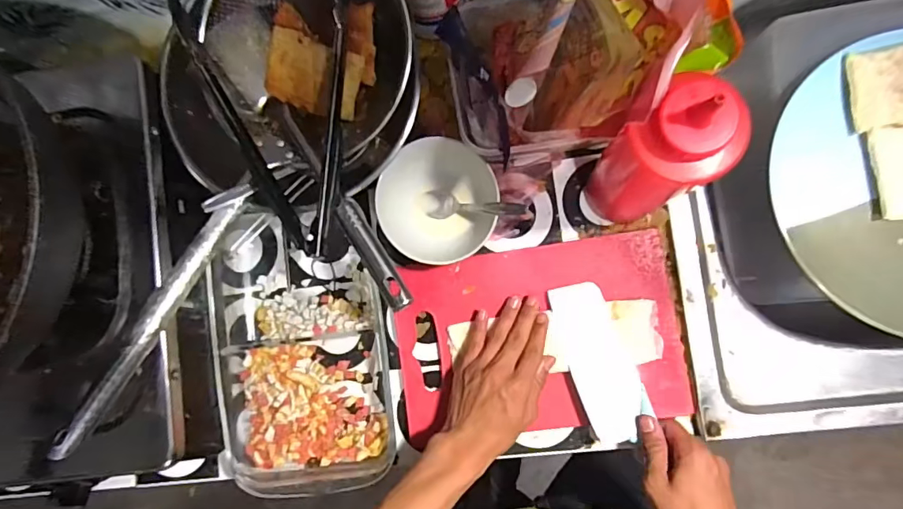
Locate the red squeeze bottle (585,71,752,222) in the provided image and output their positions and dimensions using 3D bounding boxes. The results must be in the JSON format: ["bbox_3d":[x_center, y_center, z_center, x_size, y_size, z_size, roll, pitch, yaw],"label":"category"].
[{"bbox_3d":[0.161,-0.069,0.373,0.074,0.222,0.057,-31,83,4],"label":"red squeeze bottle"}]

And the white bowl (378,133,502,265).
[{"bbox_3d":[-0.012,-0.052,0.479,0.113,0.063,0.121,-1,86,7],"label":"white bowl"}]

